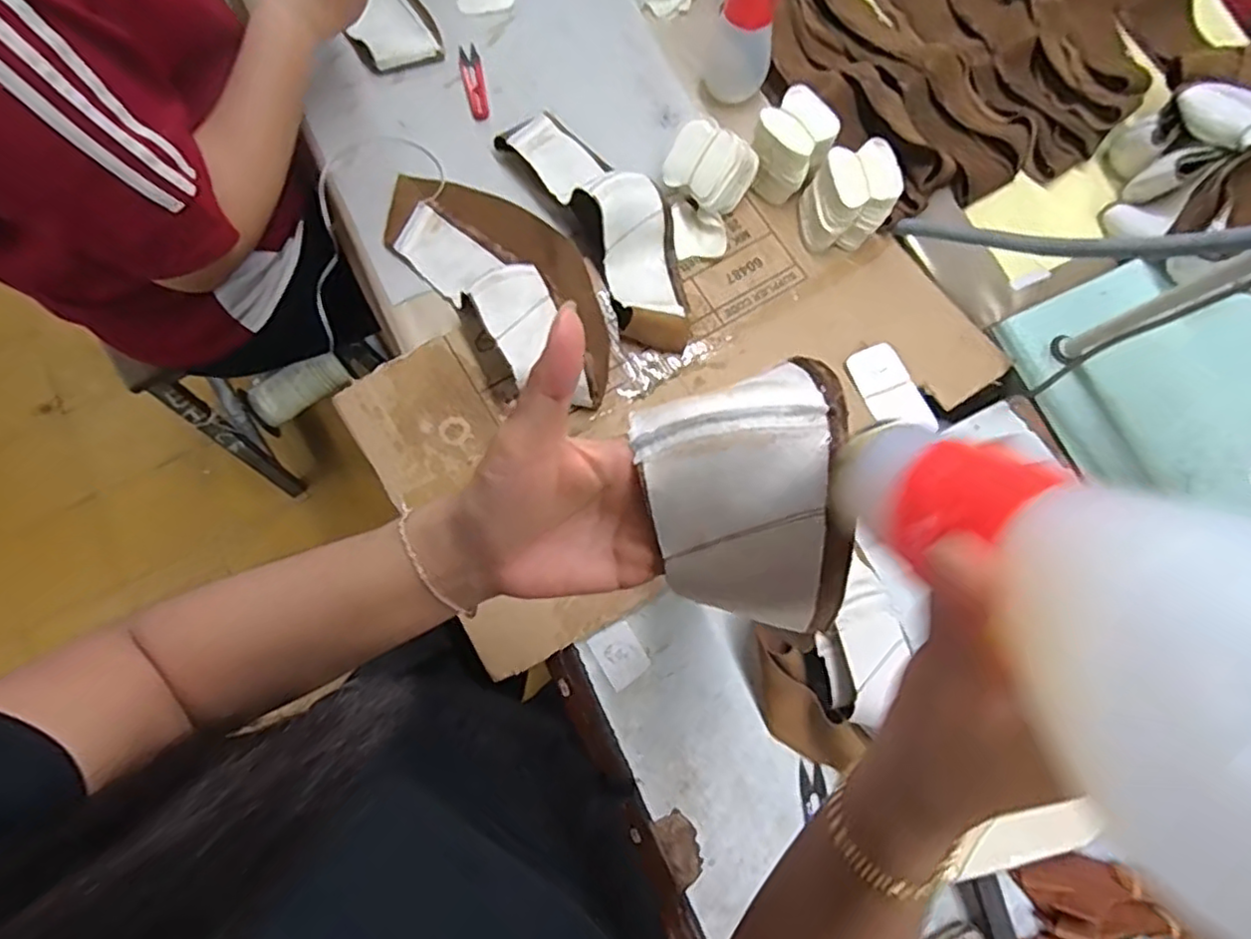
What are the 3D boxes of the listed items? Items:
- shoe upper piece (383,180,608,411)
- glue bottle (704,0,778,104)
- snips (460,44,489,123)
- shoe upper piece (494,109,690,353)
[{"bbox_3d":[-0.120,-0.204,0.676,0.141,0.056,0.319,-42,82,-9],"label":"shoe upper piece"},{"bbox_3d":[0.123,-0.465,0.675,0.064,0.148,0.057,36,80,6],"label":"glue bottle"},{"bbox_3d":[-0.171,-0.441,0.749,0.021,0.008,0.102,-12,79,-4],"label":"snips"},{"bbox_3d":[-0.019,-0.268,0.686,0.107,0.062,0.299,-30,81,-7],"label":"shoe upper piece"}]

